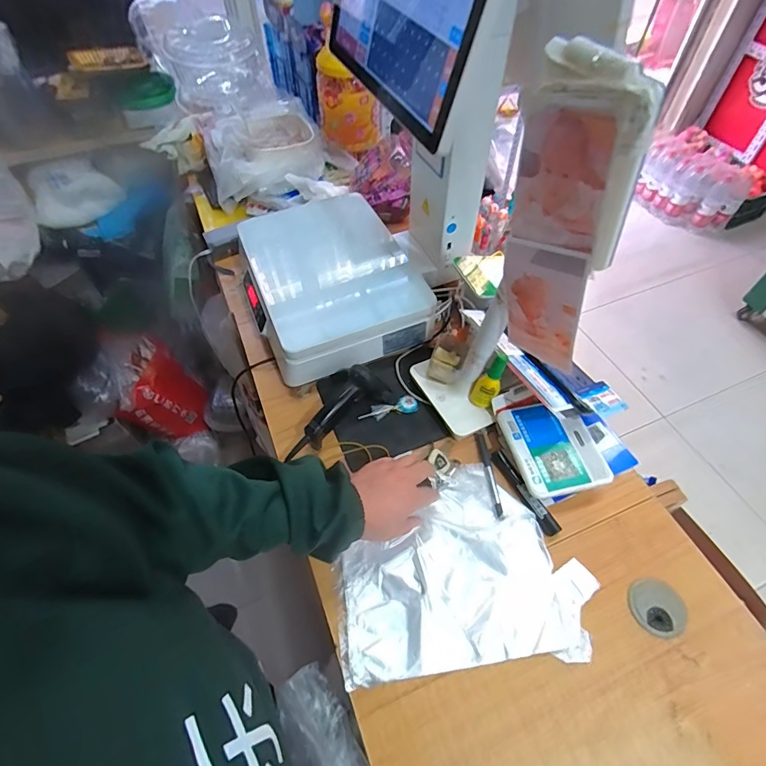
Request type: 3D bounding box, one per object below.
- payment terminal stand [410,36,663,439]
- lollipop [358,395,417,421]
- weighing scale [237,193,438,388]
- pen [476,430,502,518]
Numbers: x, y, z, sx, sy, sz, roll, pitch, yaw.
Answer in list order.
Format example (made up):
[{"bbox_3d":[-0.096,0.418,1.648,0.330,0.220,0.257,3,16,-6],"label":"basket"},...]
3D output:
[{"bbox_3d":[0.147,-0.109,0.518,0.193,0.437,0.139,37,62,24],"label":"payment terminal stand"},{"bbox_3d":[0.008,0.042,0.689,0.097,0.013,0.027,-16,56,-11],"label":"lollipop"},{"bbox_3d":[-0.108,-0.194,0.800,0.285,0.088,0.375,-20,57,-13],"label":"weighing scale"},{"bbox_3d":[0.153,0.128,0.622,0.014,0.008,0.126,-6,55,-4],"label":"pen"}]

